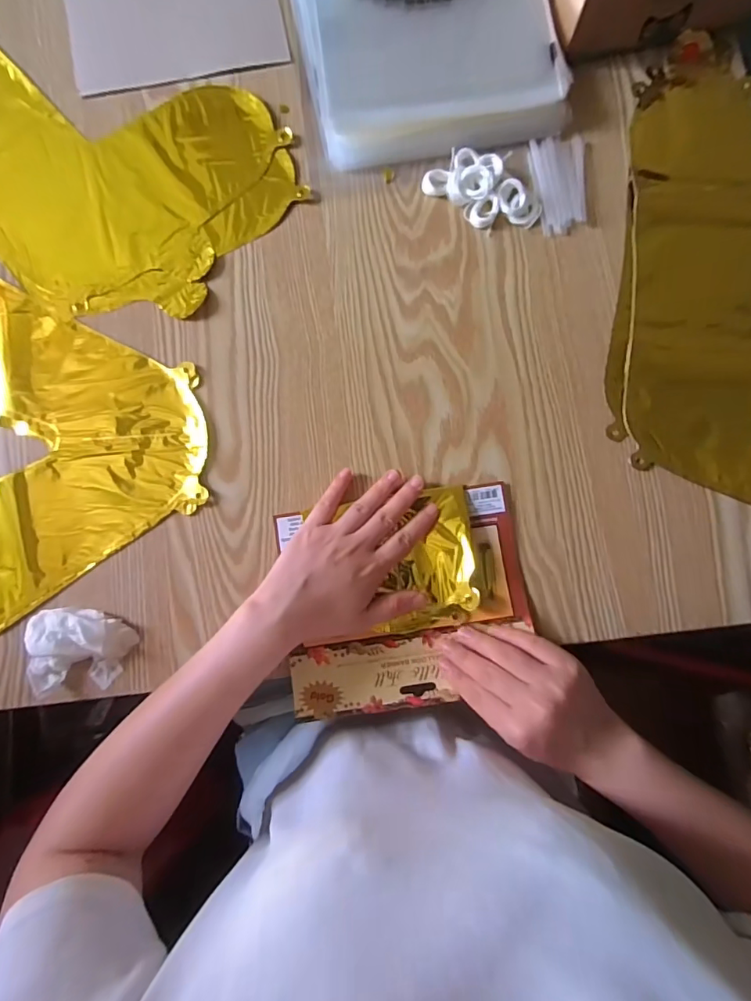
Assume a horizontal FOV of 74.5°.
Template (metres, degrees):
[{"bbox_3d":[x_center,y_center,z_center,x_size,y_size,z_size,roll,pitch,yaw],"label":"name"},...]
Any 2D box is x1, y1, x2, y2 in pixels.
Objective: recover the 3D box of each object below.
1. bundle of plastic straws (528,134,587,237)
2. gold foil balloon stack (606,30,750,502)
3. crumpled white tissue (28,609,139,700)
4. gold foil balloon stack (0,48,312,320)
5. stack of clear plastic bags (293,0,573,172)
[{"bbox_3d":[0.162,-0.276,0.432,0.048,0.007,0.086,-5,84,0],"label":"bundle of plastic straws"},{"bbox_3d":[0.308,-0.194,0.423,0.190,0.004,0.408,7,84,1],"label":"gold foil balloon stack"},{"bbox_3d":[-0.228,0.115,0.379,0.077,0.025,0.061,-1,84,0],"label":"crumpled white tissue"},{"bbox_3d":[-0.283,-0.329,0.438,0.402,0.005,0.242,39,85,4],"label":"gold foil balloon stack"},{"bbox_3d":[0.042,-0.425,0.436,0.213,0.030,0.238,-11,84,-1],"label":"stack of clear plastic bags"}]

